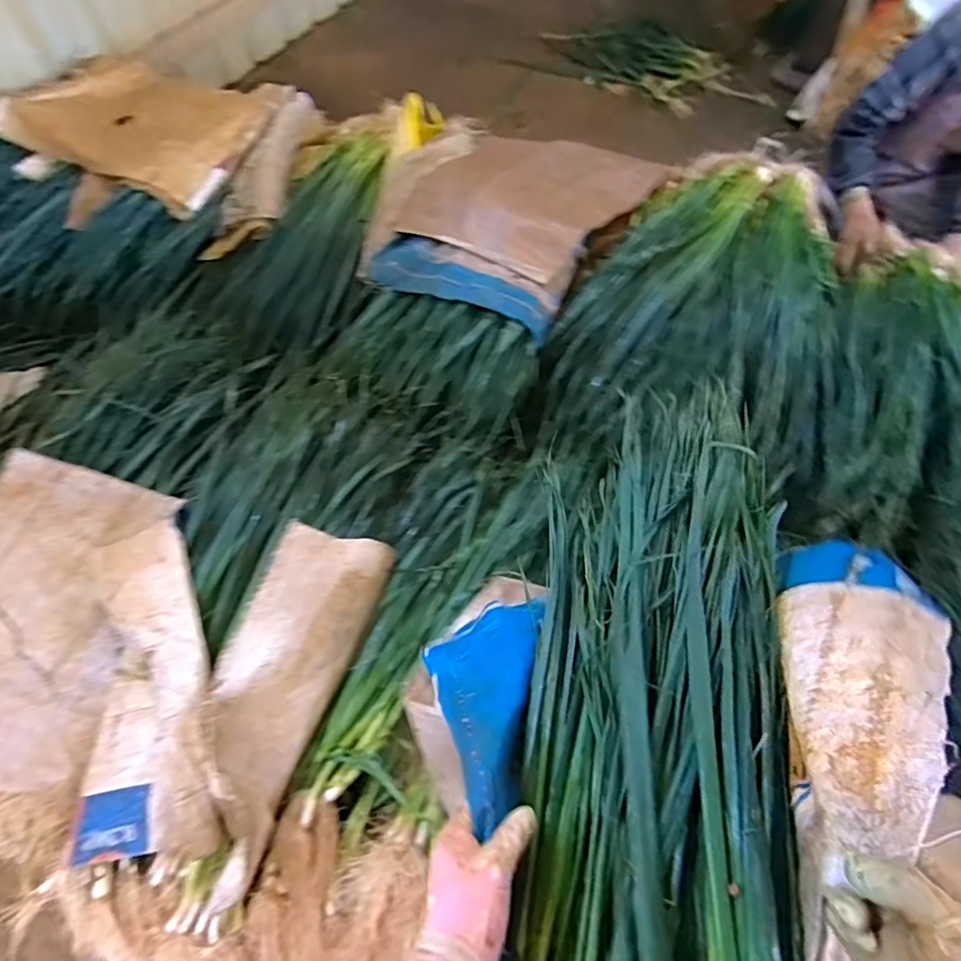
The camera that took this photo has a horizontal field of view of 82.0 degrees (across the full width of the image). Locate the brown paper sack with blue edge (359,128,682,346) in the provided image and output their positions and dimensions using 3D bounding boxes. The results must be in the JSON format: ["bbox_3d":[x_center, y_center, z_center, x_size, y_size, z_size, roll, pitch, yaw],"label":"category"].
[{"bbox_3d":[0.033,-0.620,1.275,0.583,0.126,0.573,24,61,12],"label":"brown paper sack with blue edge"}]

